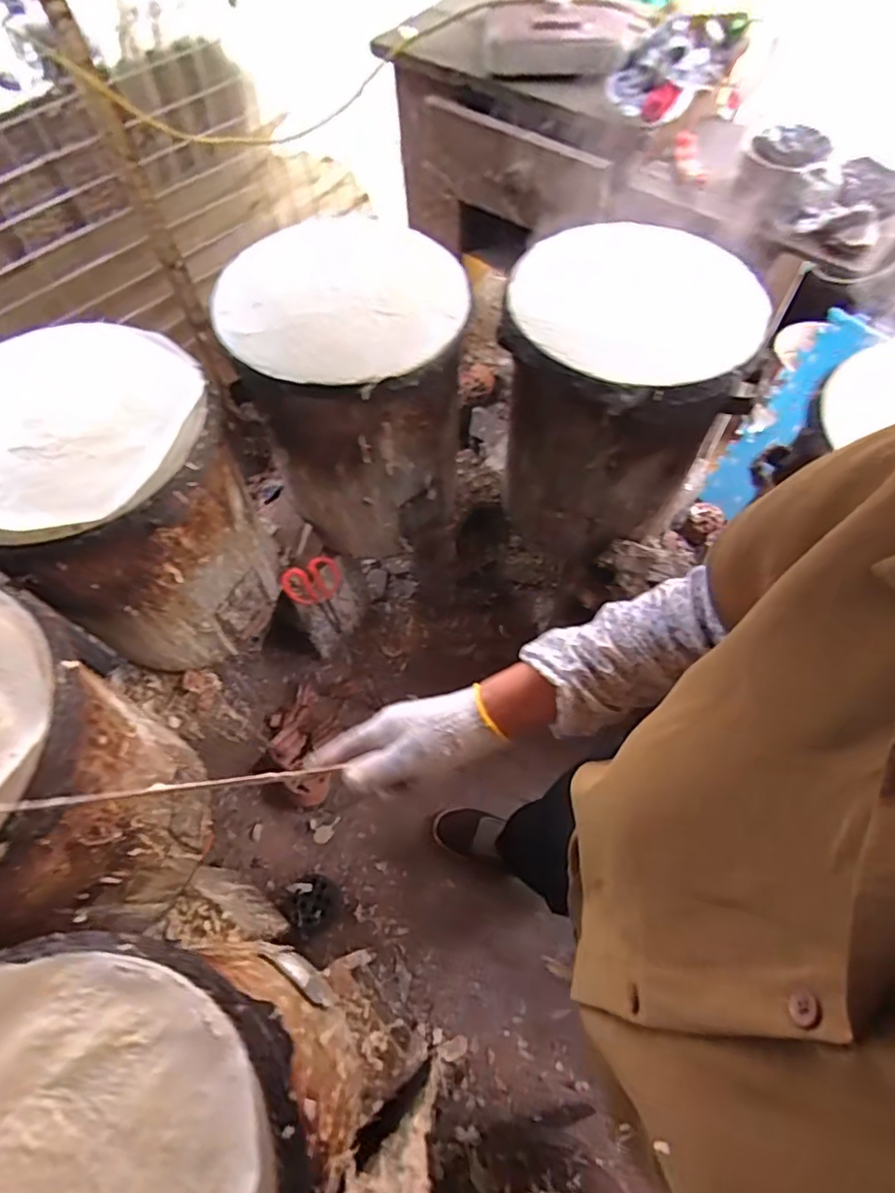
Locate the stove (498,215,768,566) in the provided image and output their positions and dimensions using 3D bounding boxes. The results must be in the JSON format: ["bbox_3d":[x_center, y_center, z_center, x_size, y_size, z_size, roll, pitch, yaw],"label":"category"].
[{"bbox_3d":[0.280,-0.345,1.074,0.391,0.464,0.380,21,65,11],"label":"stove"}]

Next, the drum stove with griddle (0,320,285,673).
[{"bbox_3d":[-0.507,-0.130,0.959,0.385,0.454,0.377,30,67,16],"label":"drum stove with griddle"}]

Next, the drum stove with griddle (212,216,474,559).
[{"bbox_3d":[-0.152,-0.346,1.050,0.364,0.508,0.322,-11,63,-4],"label":"drum stove with griddle"}]

